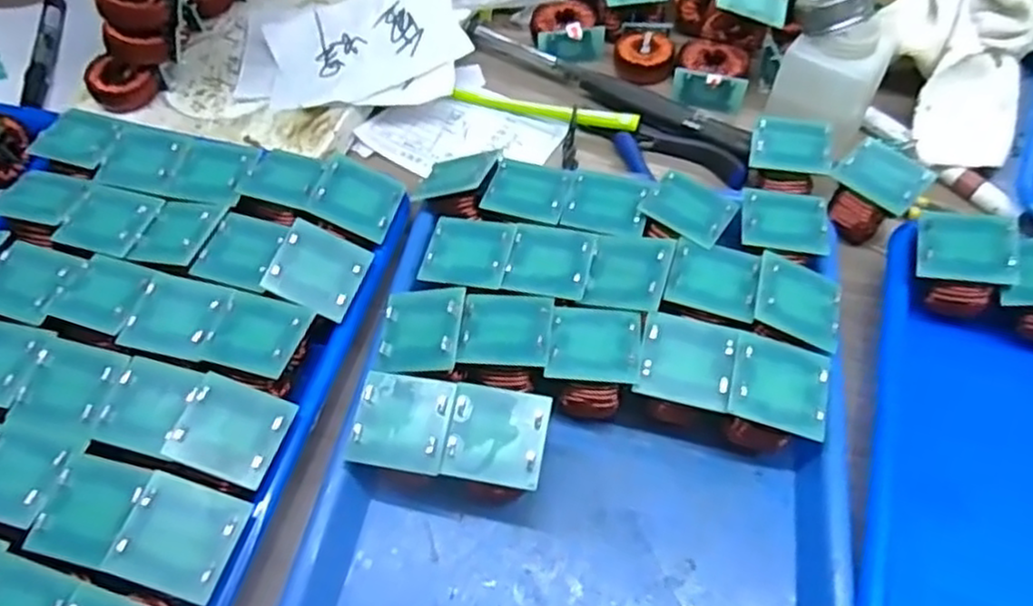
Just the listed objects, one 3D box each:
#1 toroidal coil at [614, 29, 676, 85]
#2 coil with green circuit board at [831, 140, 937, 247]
[{"bbox_3d":[0.096,-0.184,0.535,0.043,0.019,0.036,9,58,8],"label":"toroidal coil"},{"bbox_3d":[0.218,-0.066,0.436,0.048,0.043,0.045,37,65,23],"label":"coil with green circuit board"}]

